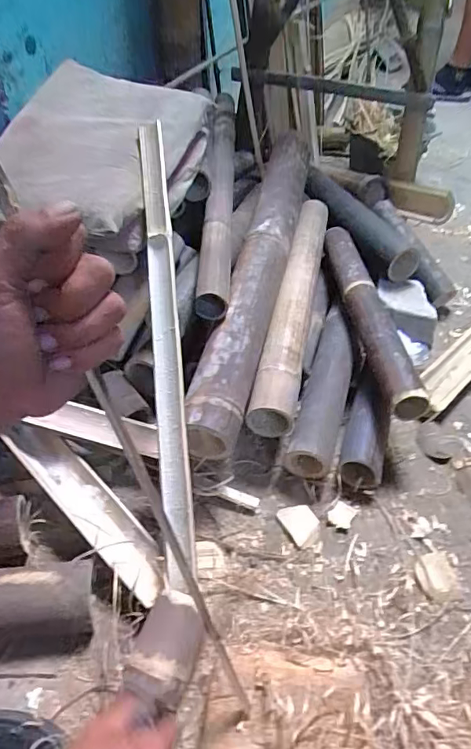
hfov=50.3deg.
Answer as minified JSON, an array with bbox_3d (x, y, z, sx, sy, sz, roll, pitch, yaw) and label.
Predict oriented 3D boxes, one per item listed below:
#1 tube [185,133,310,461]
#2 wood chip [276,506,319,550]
[{"bbox_3d":[0.045,-0.193,0.850,0.083,0.086,0.716,11,61,9],"label":"tube"},{"bbox_3d":[0.088,0.203,0.685,0.045,0.007,0.058,-23,50,-23],"label":"wood chip"}]

